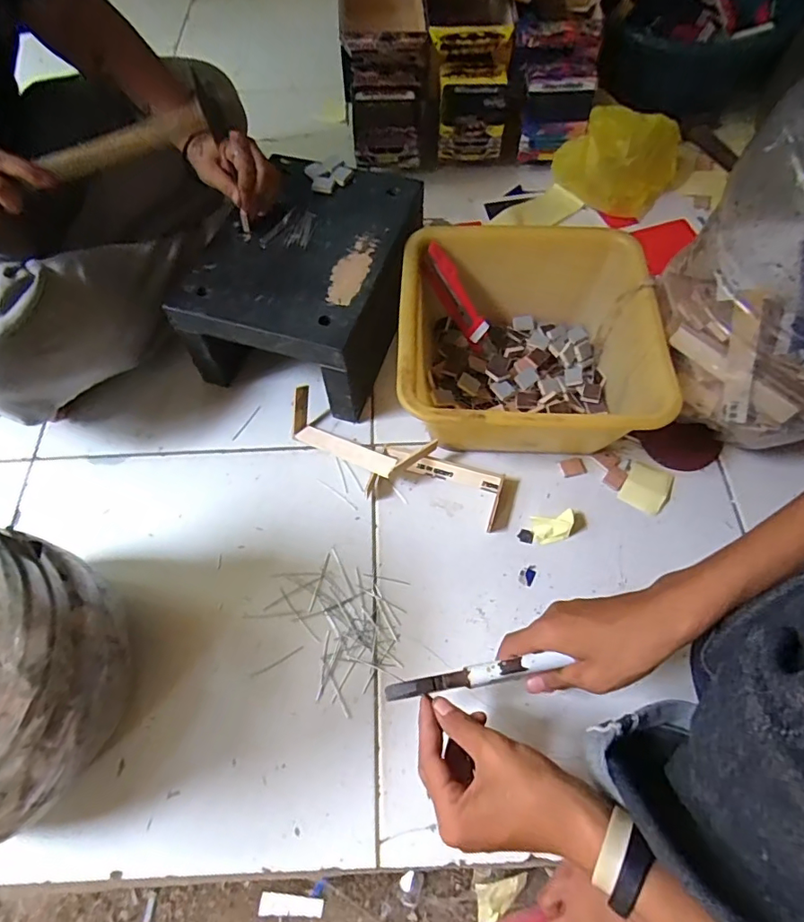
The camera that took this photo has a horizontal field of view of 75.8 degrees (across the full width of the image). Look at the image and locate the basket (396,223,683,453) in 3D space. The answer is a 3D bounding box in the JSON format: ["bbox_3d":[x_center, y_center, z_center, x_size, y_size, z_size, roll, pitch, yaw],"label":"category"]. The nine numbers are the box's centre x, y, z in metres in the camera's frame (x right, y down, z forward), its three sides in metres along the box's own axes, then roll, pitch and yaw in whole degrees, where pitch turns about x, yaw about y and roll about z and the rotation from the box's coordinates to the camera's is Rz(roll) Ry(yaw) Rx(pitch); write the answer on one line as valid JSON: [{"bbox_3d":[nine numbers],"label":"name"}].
[{"bbox_3d":[0.135,-0.126,0.600,0.271,0.129,0.265,0,63,1],"label":"basket"}]

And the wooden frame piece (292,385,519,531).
[{"bbox_3d":[-0.007,0.001,0.578,0.271,0.038,0.076,20,65,10],"label":"wooden frame piece"}]

